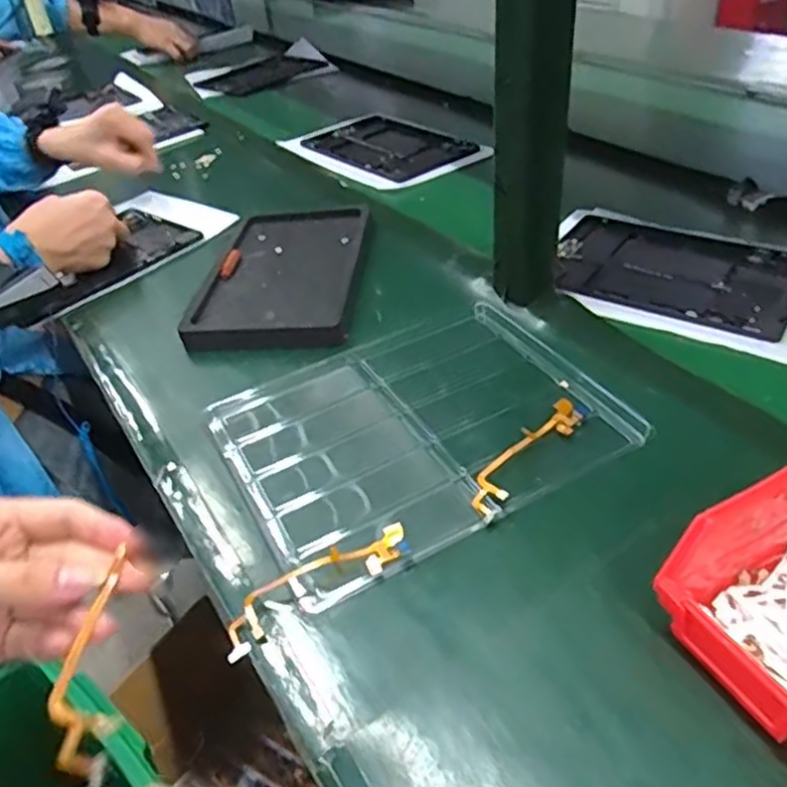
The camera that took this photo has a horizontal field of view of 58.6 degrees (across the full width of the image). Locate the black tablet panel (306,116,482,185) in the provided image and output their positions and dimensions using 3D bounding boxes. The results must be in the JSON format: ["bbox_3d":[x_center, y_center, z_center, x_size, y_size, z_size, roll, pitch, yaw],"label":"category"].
[{"bbox_3d":[-0.004,-0.368,1.044,0.189,0.017,0.250,-29,45,-26],"label":"black tablet panel"}]

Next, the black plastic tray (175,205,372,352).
[{"bbox_3d":[-0.113,-0.129,0.740,0.155,0.022,0.273,-1,37,6],"label":"black plastic tray"}]

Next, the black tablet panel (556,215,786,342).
[{"bbox_3d":[0.277,-0.124,0.698,0.229,0.008,0.175,18,43,28],"label":"black tablet panel"}]

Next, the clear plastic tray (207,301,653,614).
[{"bbox_3d":[0.020,0.021,0.538,0.279,0.010,0.221,-21,40,-20],"label":"clear plastic tray"}]

